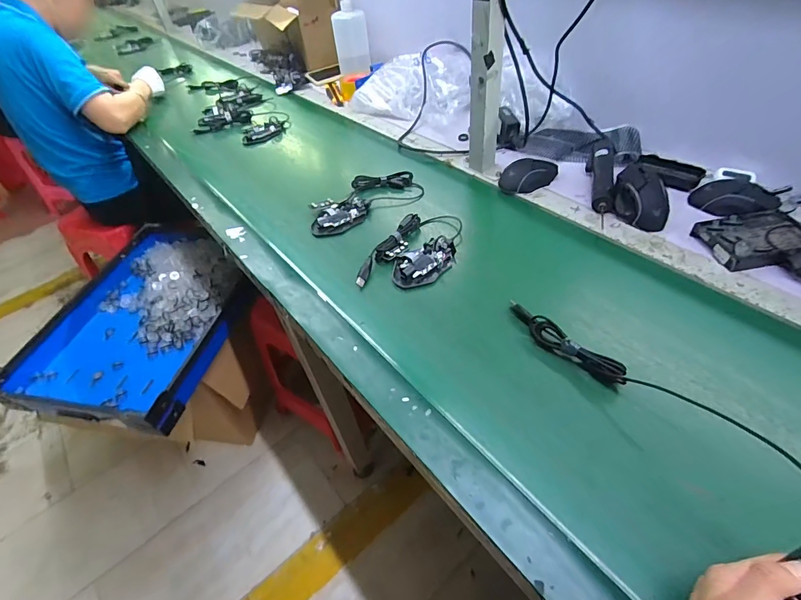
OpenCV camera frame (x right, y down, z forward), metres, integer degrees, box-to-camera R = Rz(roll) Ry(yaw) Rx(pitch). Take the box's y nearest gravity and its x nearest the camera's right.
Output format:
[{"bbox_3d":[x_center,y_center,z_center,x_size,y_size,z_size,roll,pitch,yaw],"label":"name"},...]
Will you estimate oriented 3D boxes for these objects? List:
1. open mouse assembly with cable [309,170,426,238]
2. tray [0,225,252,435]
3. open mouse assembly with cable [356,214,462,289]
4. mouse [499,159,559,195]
[{"bbox_3d":[-0.070,-0.191,0.755,0.223,0.025,0.102,-27,50,-18],"label":"open mouse assembly with cable"},{"bbox_3d":[-0.655,0.030,1.068,0.485,0.106,0.625,3,48,9],"label":"tray"},{"bbox_3d":[0.026,-0.078,0.641,0.113,0.032,0.195,23,54,25],"label":"open mouse assembly with cable"},{"bbox_3d":[0.239,-0.234,0.747,0.110,0.039,0.071,-37,53,-24],"label":"mouse"}]

